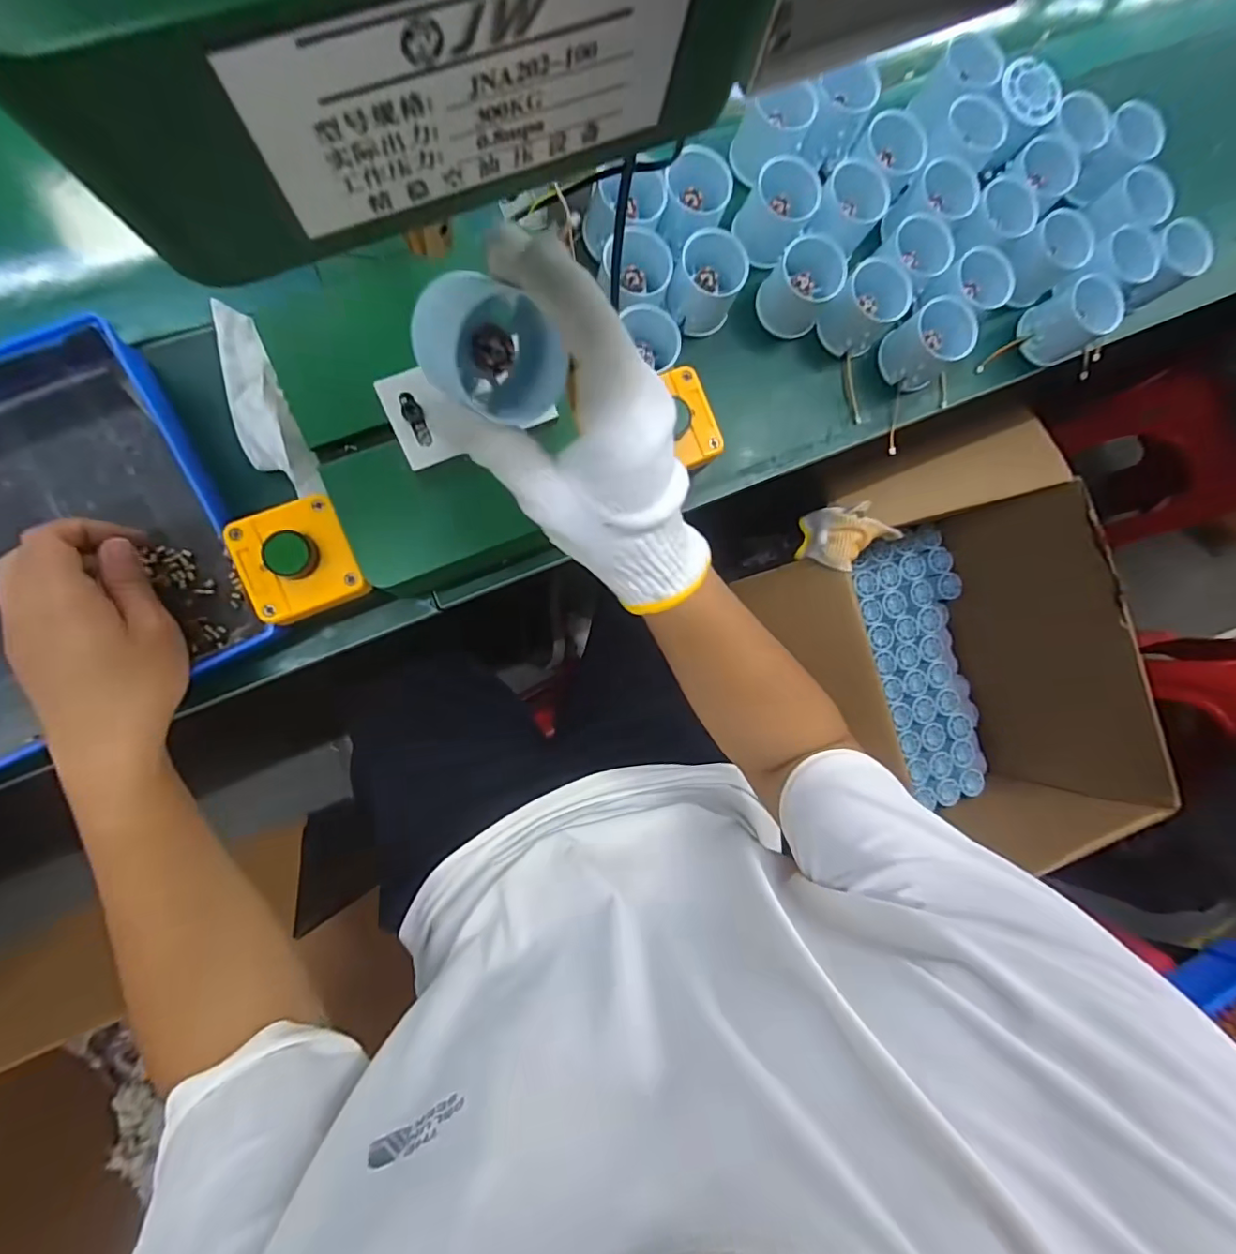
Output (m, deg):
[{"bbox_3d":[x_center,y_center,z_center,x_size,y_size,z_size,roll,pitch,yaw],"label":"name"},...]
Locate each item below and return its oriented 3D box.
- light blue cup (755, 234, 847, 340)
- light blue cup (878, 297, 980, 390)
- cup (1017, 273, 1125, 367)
[{"bbox_3d":[0.146,-0.272,0.434,0.054,0.046,0.053,33,83,-6],"label":"light blue cup"},{"bbox_3d":[0.258,-0.236,0.448,0.051,0.052,0.052,0,87,-9],"label":"light blue cup"},{"bbox_3d":[0.395,-0.268,0.472,0.052,0.049,0.054,-30,92,-9],"label":"cup"}]

